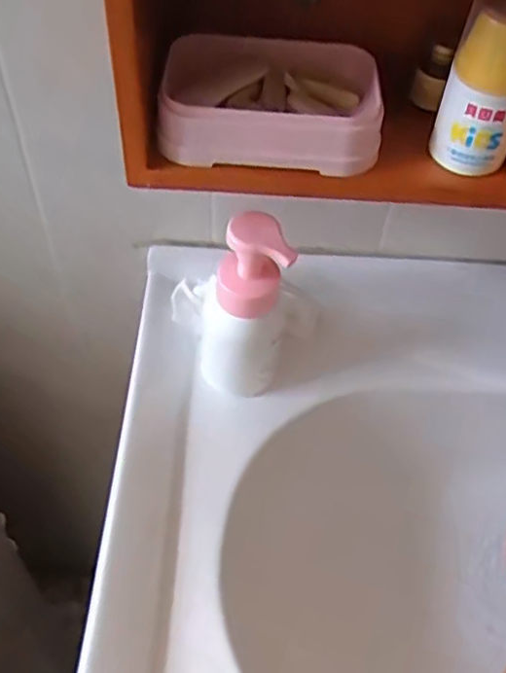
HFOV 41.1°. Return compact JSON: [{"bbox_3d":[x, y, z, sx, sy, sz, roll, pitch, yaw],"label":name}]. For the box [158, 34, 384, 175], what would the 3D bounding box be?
[{"bbox_3d":[0.010,-0.142,0.408,0.129,0.043,0.076,0,52,-3],"label":"box"}]

